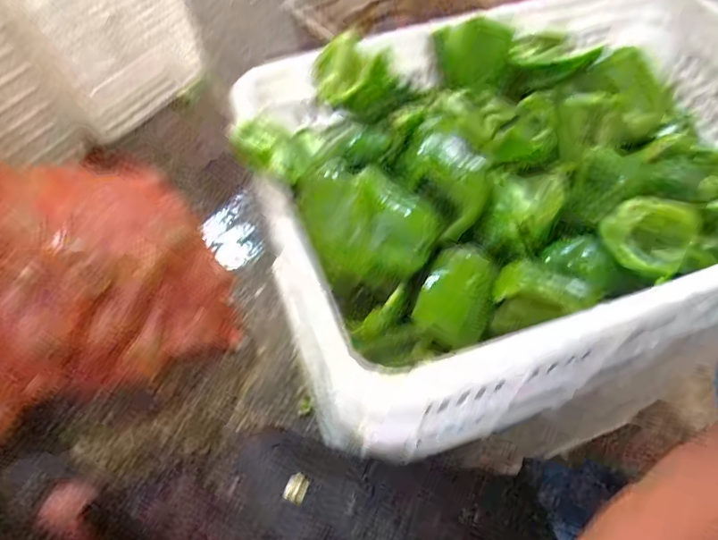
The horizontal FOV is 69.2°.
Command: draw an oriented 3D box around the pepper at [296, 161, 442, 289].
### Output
[{"bbox_3d":[0.007,-0.036,0.395,0.103,0.062,0.058,17,58,11],"label":"pepper"}]

